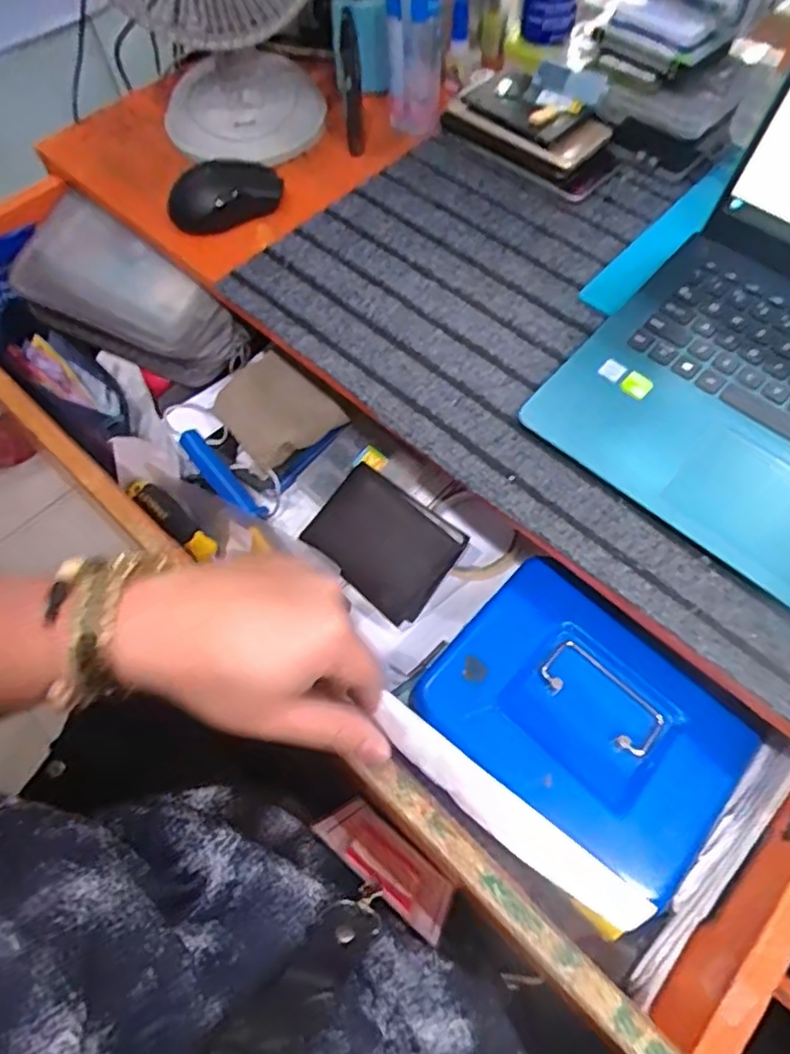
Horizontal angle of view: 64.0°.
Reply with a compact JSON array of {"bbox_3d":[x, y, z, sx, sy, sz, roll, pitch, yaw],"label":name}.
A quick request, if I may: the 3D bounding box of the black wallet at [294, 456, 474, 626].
[{"bbox_3d":[-0.008,0.013,0.544,0.118,0.025,0.094,37,81,6],"label":"black wallet"}]

